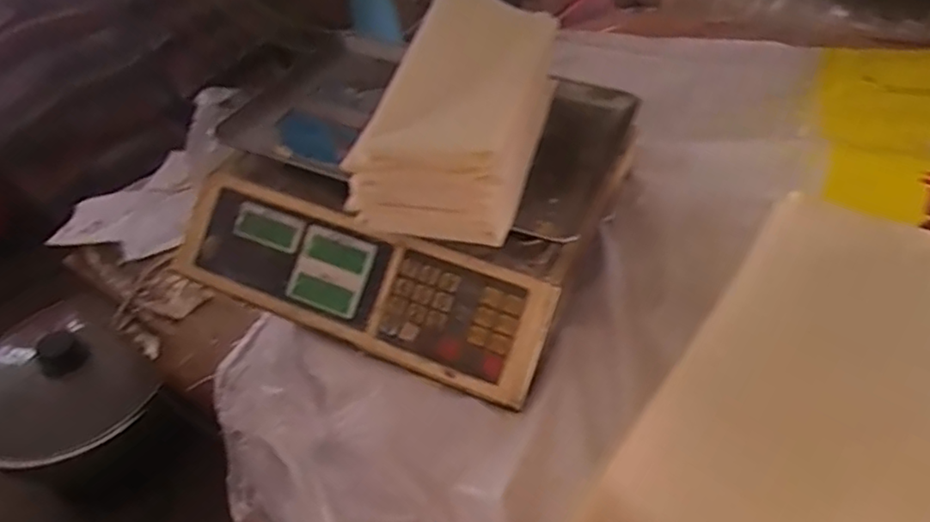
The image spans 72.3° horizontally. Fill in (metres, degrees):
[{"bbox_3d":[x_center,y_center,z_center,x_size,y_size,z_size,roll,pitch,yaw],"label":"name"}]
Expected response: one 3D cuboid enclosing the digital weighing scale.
[{"bbox_3d":[-0.044,-0.077,0.596,0.338,0.121,0.338,16,47,22],"label":"digital weighing scale"}]

